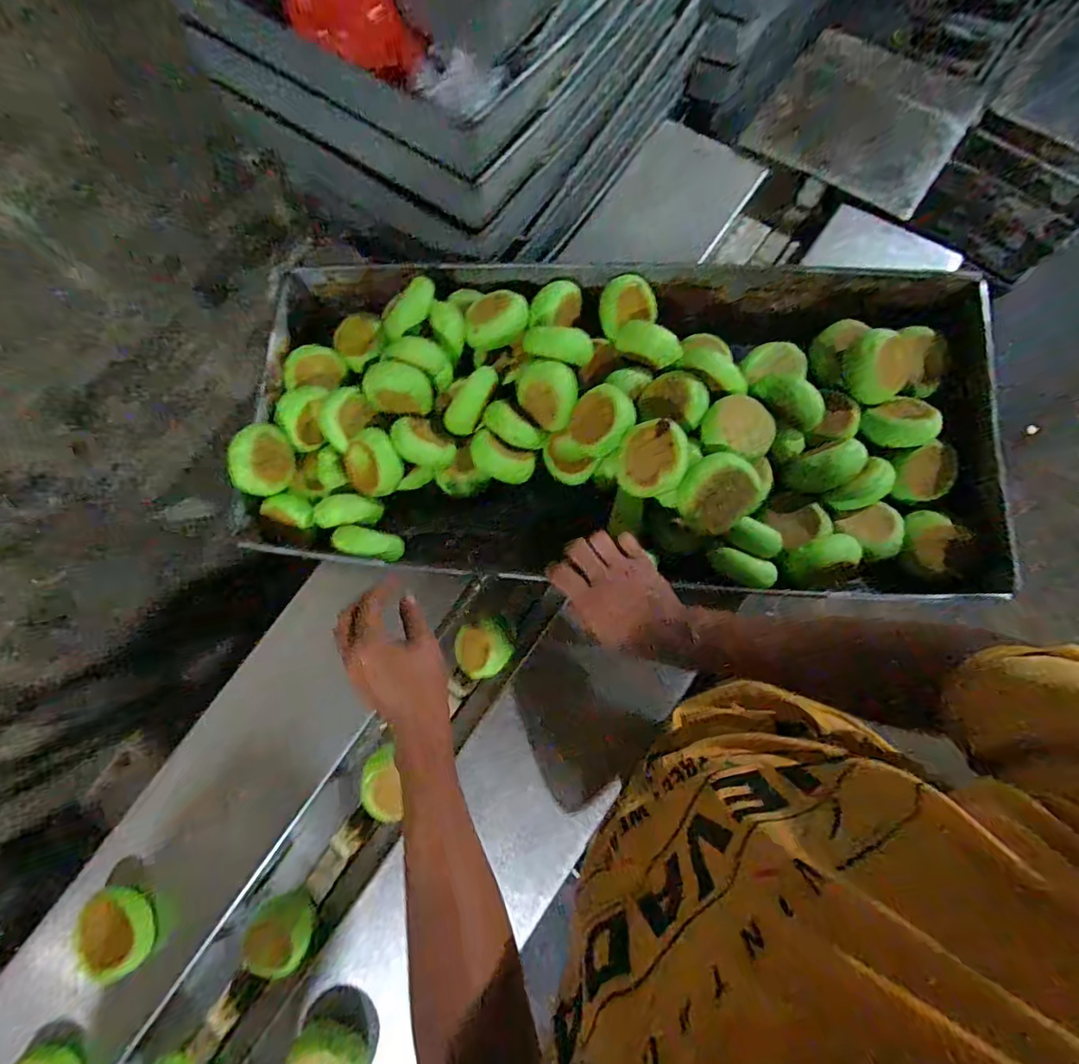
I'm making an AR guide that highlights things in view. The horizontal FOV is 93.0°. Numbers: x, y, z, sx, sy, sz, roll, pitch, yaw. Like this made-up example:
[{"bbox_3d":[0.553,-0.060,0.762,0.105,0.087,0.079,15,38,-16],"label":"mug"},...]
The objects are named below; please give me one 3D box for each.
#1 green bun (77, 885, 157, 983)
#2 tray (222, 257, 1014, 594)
[{"bbox_3d":[-0.446,0.421,0.544,0.050,0.055,0.085,-32,81,-5],"label":"green bun"},{"bbox_3d":[0.081,-0.131,0.588,0.806,0.138,0.371,3,80,4],"label":"tray"}]

